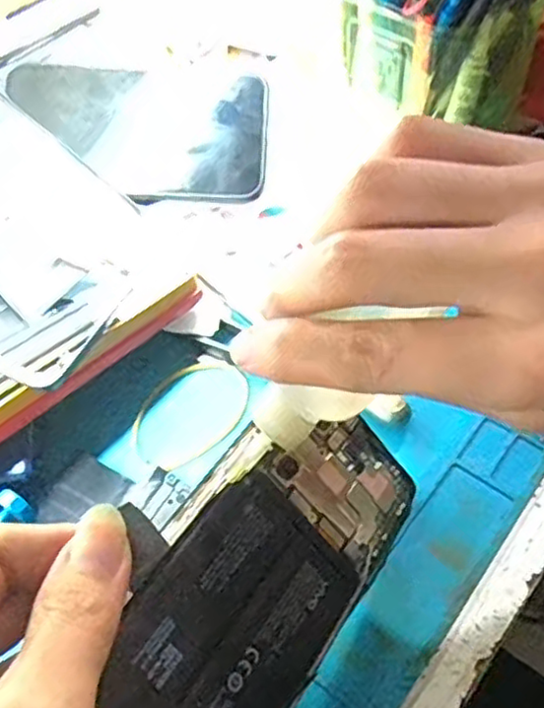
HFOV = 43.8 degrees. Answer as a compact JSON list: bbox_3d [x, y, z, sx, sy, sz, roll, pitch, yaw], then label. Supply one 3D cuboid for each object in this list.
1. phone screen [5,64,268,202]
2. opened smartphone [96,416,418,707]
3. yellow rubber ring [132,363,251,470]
[{"bbox_3d":[-0.073,-0.122,0.374,0.137,0.009,0.069,3,90,2],"label":"phone screen"},{"bbox_3d":[-0.004,0.076,0.220,0.069,0.005,0.153,51,54,-10],"label":"opened smartphone"},{"bbox_3d":[-0.037,0.026,0.306,0.060,0.004,0.043,-39,60,-24],"label":"yellow rubber ring"}]

